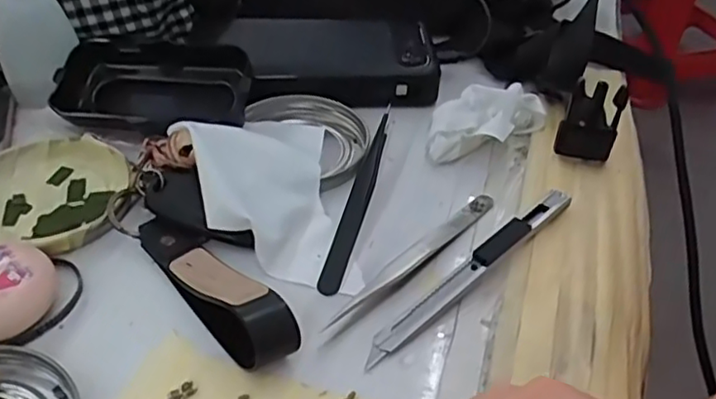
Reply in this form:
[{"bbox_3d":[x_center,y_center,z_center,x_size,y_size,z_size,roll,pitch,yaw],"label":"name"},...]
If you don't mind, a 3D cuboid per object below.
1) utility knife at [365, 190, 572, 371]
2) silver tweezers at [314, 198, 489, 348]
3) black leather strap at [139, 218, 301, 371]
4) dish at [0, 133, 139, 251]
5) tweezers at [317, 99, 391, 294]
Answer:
[{"bbox_3d":[0.052,0.030,0.291,0.131,0.014,0.010,-29,52,-31],"label":"utility knife"},{"bbox_3d":[0.027,0.026,0.300,0.010,0.007,0.121,32,49,28],"label":"silver tweezers"},{"bbox_3d":[-0.063,0.032,0.273,0.023,0.027,0.101,-29,51,-31],"label":"black leather strap"},{"bbox_3d":[-0.152,-0.004,0.320,0.081,0.014,0.074,2,42,-2],"label":"dish"},{"bbox_3d":[0.001,-0.006,0.329,0.011,0.013,0.129,11,43,8],"label":"tweezers"}]

